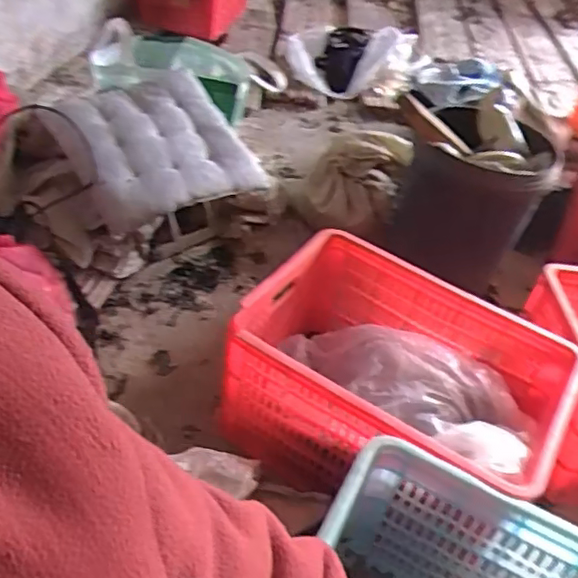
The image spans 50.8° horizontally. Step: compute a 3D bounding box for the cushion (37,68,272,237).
[{"bbox_3d":[-0.306,-0.342,1.413,0.405,0.061,0.402,-25,66,-28],"label":"cushion"}]

